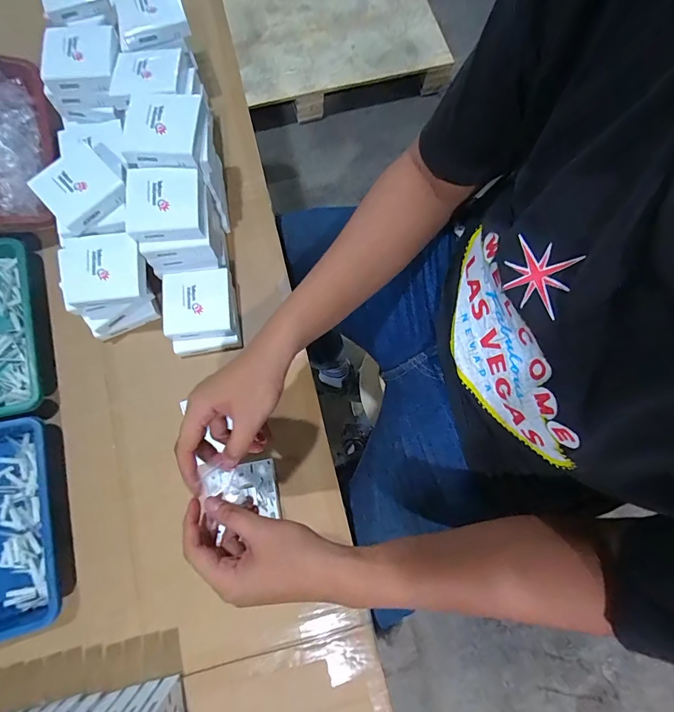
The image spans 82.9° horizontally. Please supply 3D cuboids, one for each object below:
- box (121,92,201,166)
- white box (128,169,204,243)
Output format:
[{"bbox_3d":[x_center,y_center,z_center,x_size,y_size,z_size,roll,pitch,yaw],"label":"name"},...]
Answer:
[{"bbox_3d":[-0.206,-0.271,0.452,0.088,0.026,0.091,1,78,-1],"label":"box"},{"bbox_3d":[-0.204,-0.180,0.454,0.082,0.025,0.081,-2,78,-2],"label":"white box"}]

